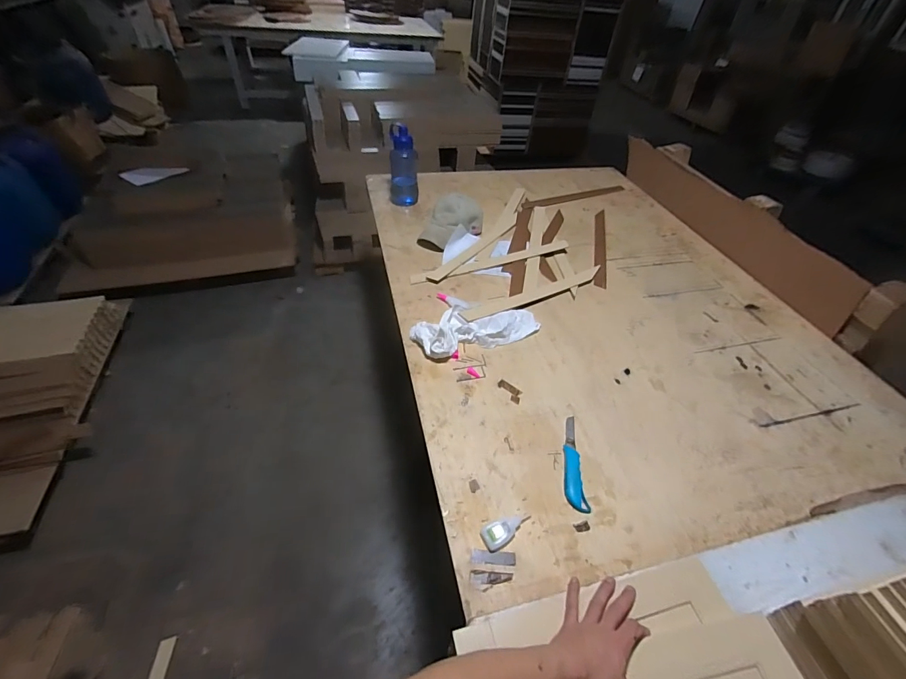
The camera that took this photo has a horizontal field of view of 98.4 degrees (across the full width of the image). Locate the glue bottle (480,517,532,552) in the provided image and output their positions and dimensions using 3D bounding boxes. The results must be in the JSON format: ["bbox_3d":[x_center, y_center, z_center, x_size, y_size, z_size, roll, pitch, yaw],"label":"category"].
[{"bbox_3d":[0.093,0.336,0.696,0.092,0.021,0.042,-26,54,-28],"label":"glue bottle"}]

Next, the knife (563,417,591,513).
[{"bbox_3d":[0.244,0.245,0.804,0.039,0.017,0.215,7,45,0],"label":"knife"}]

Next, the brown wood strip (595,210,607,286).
[{"bbox_3d":[0.538,-0.345,1.425,0.042,0.012,0.546,16,44,5],"label":"brown wood strip"}]

